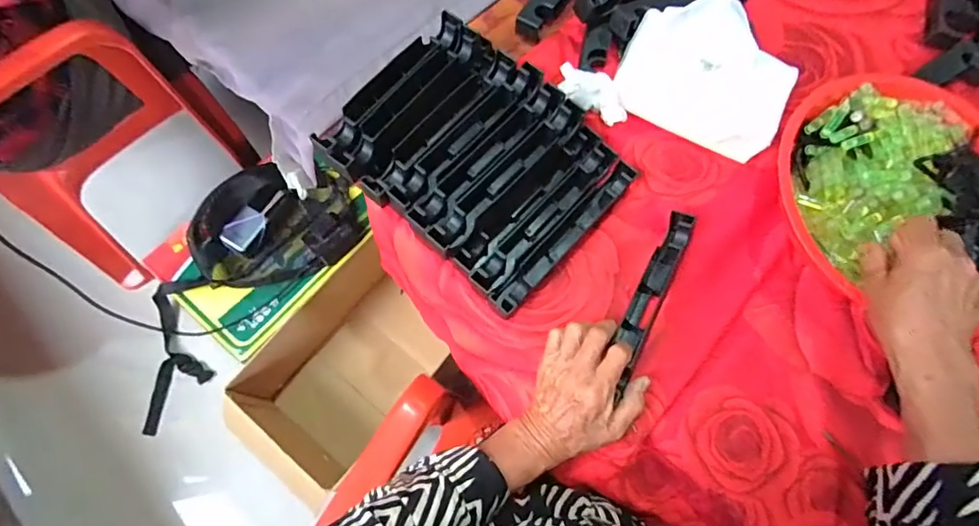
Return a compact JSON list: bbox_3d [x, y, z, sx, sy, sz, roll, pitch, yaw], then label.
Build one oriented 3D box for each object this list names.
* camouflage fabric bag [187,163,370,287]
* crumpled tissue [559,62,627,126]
[{"bbox_3d":[-0.393,-0.065,0.935,0.286,0.077,0.216,-16,72,-9],"label":"camouflage fabric bag"},{"bbox_3d":[0.108,-0.175,0.523,0.086,0.030,0.030,29,69,-17],"label":"crumpled tissue"}]

